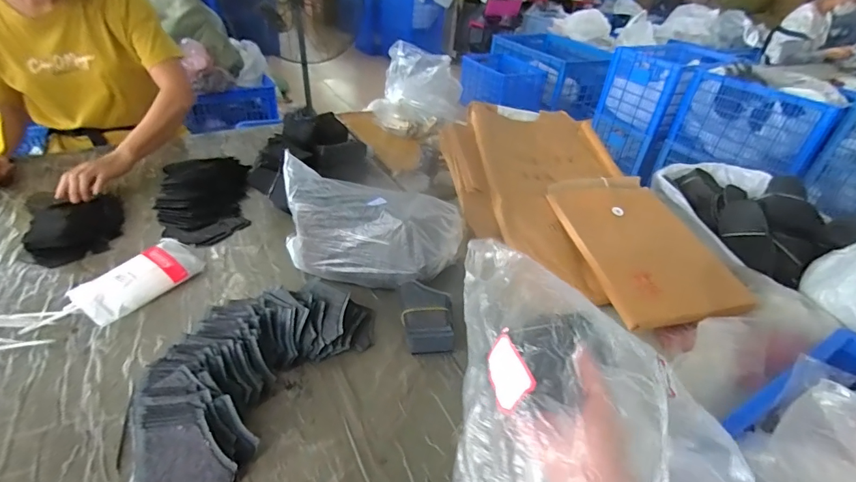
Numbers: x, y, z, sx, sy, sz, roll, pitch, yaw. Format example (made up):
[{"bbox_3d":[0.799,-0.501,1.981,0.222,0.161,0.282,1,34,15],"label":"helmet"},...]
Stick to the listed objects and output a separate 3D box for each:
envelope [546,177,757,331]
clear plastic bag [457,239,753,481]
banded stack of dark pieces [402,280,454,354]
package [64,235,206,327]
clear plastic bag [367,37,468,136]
[{"bbox_3d":[0.403,0.002,0.816,0.229,0.051,0.376,-5,41,-12],"label":"envelope"},{"bbox_3d":[0.138,0.148,0.355,0.212,0.093,0.334,7,40,1],"label":"clear plastic bag"},{"bbox_3d":[-0.004,0.121,0.640,0.081,0.049,0.120,1,37,-4],"label":"banded stack of dark pieces"},{"bbox_3d":[-0.484,0.057,0.698,0.112,0.026,0.176,25,41,24],"label":"package"},{"bbox_3d":[-0.023,-0.432,1.202,0.257,0.221,0.122,-2,37,-10],"label":"clear plastic bag"}]

